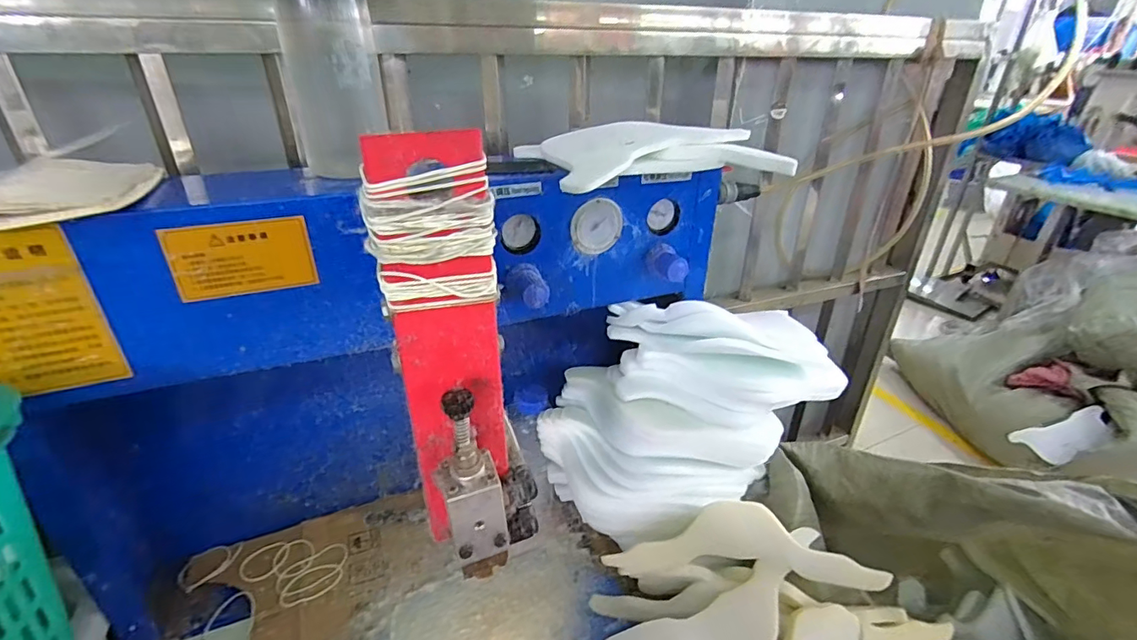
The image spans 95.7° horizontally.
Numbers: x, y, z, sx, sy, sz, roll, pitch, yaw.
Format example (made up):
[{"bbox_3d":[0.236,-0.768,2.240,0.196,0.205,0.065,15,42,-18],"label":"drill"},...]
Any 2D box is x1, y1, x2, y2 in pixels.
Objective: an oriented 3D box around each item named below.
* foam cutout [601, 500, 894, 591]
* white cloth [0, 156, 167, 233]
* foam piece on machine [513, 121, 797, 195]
[{"bbox_3d":[0.174,0.225,0.522,0.258,0.024,0.072,-1,66,12],"label":"foam cutout"},{"bbox_3d":[-0.368,-0.094,0.371,0.105,0.023,0.114,-14,32,-24],"label":"white cloth"},{"bbox_3d":[0.080,-0.172,0.520,0.239,0.037,0.136,-7,30,-15],"label":"foam piece on machine"}]

